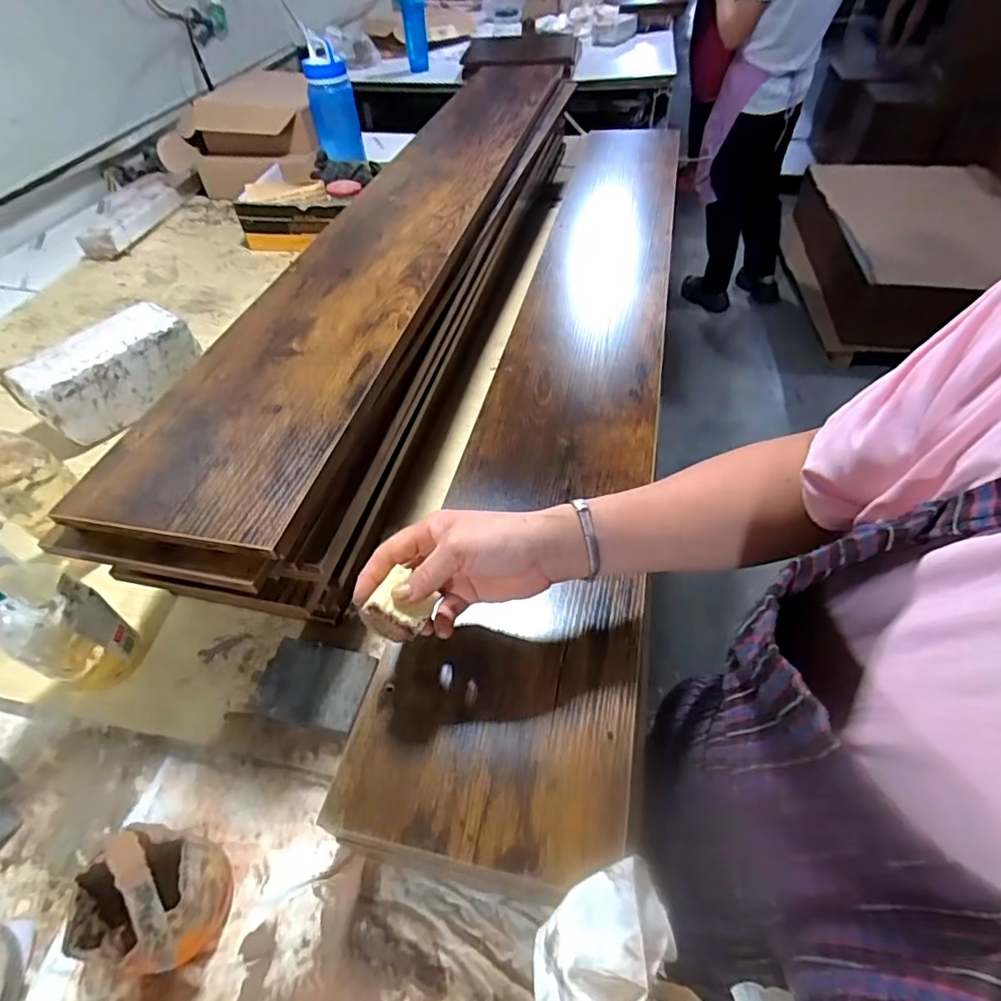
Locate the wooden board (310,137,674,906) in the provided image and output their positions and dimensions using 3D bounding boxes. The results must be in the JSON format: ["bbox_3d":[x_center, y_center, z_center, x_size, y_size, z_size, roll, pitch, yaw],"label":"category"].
[{"bbox_3d":[0.124,-0.269,0.763,0.202,0.032,1.318,8,51,11],"label":"wooden board"}]

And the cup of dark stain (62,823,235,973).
[{"bbox_3d":[-0.245,0.282,0.394,0.080,0.081,0.077,-2,49,2],"label":"cup of dark stain"}]

